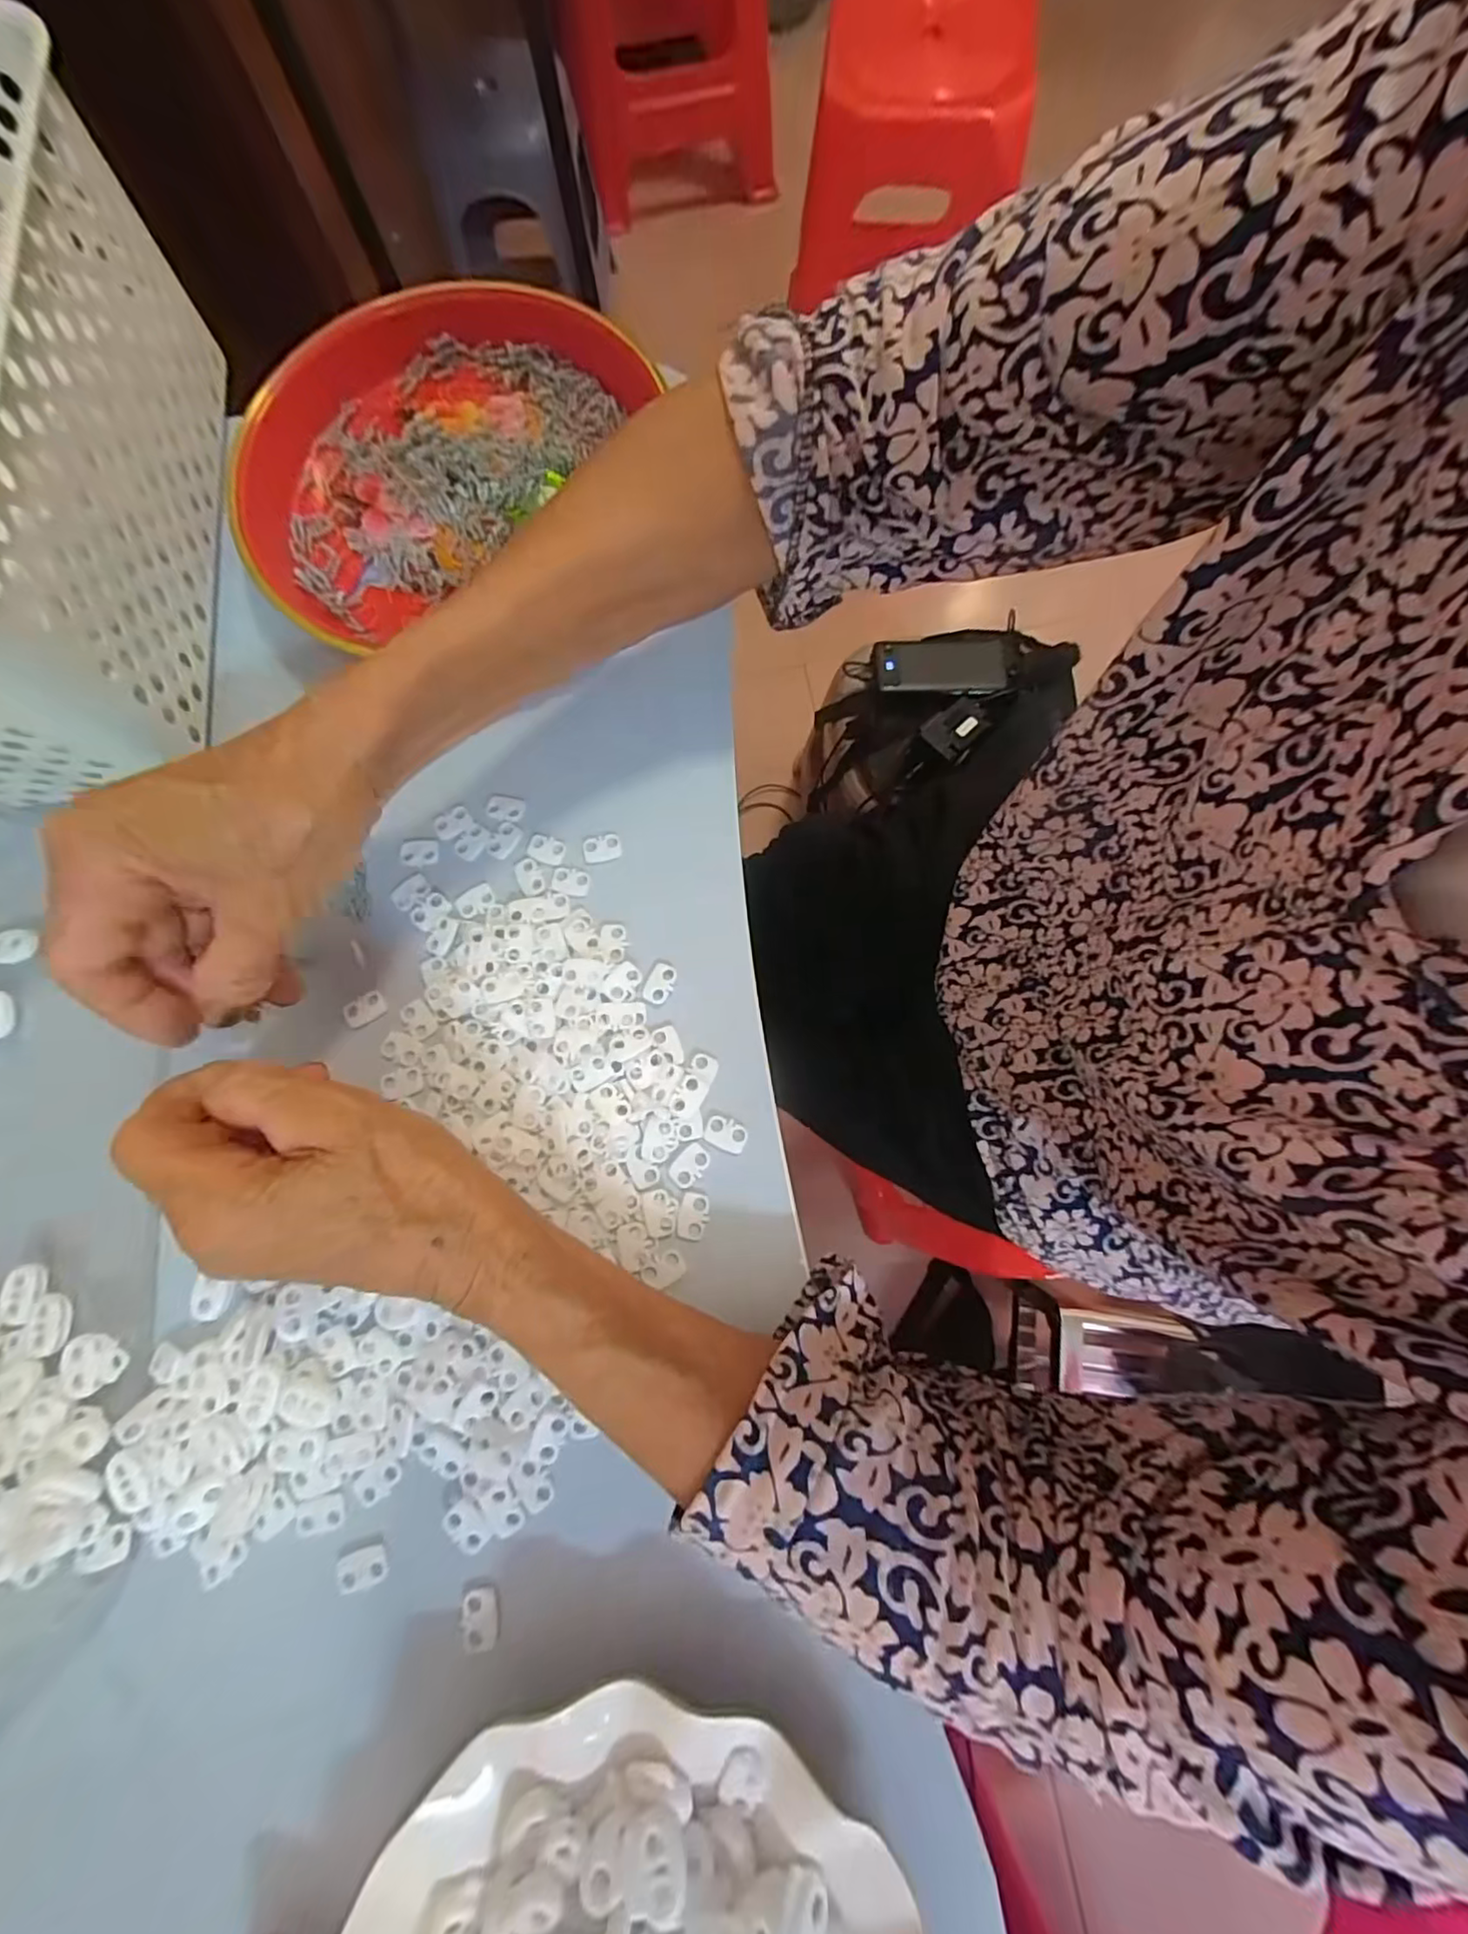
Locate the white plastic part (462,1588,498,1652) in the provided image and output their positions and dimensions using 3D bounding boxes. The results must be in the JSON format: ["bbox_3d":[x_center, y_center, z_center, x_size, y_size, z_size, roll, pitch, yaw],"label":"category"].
[{"bbox_3d":[-0.093,0.239,0.227,0.013,0.004,0.017,-13,81,1],"label":"white plastic part"}]

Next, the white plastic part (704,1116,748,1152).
[{"bbox_3d":[-0.004,0.071,0.266,0.018,0.004,0.012,22,83,6],"label":"white plastic part"}]

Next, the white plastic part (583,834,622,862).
[{"bbox_3d":[-0.063,-0.057,0.296,0.018,0.004,0.013,-7,81,2],"label":"white plastic part"}]

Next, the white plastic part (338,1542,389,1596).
[{"bbox_3d":[-0.140,0.226,0.232,0.018,0.004,0.012,-17,81,1],"label":"white plastic part"}]

